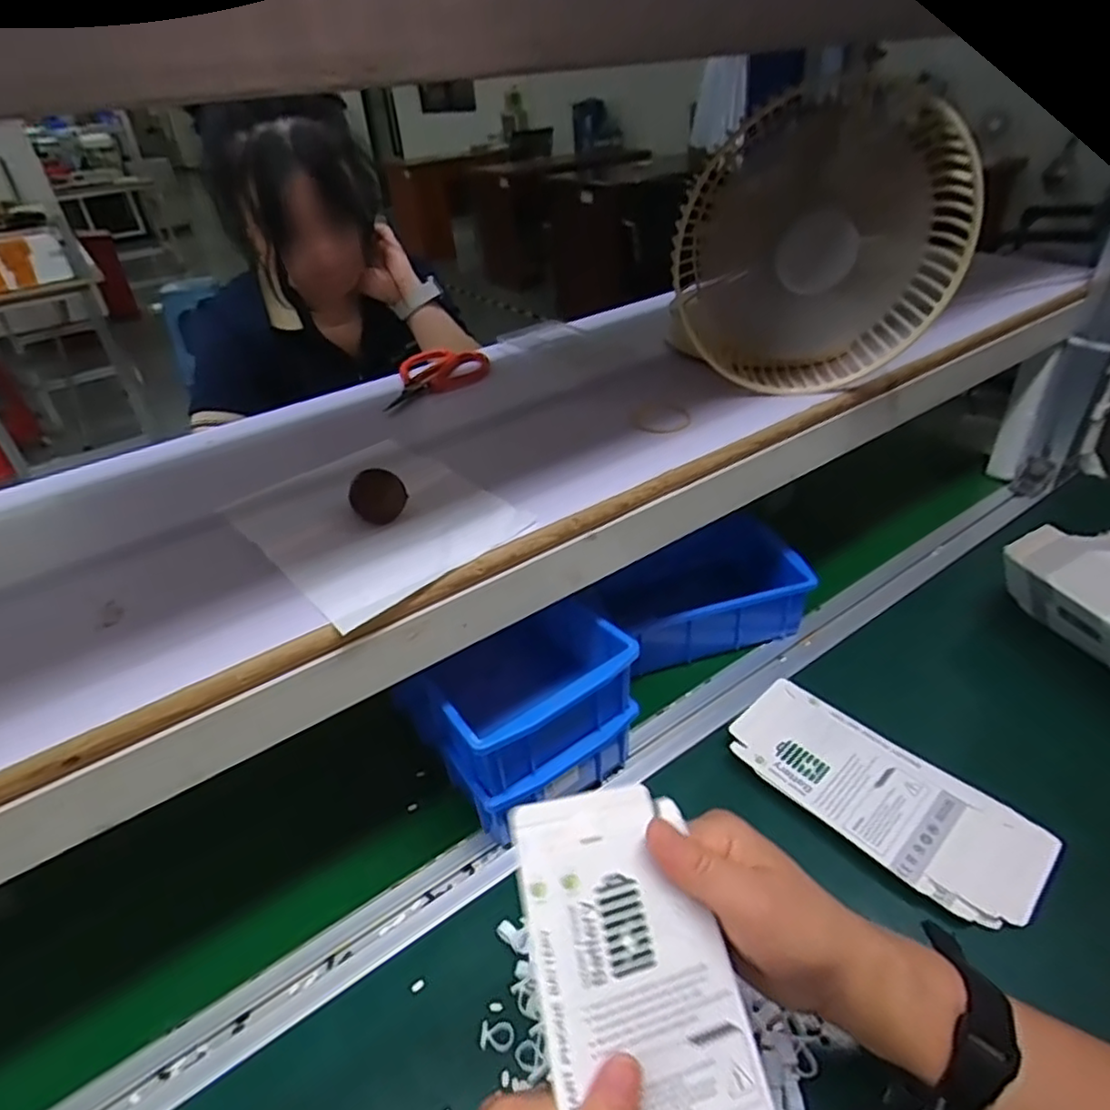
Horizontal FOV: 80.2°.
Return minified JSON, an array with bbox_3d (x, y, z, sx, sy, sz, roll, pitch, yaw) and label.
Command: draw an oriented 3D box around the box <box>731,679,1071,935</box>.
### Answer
[{"bbox_3d":[0.230,0.170,0.473,0.089,0.018,0.206,-32,44,-32],"label":"box"}]

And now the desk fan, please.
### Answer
[{"bbox_3d":[0.187,-0.219,0.485,0.192,0.211,0.077,1,36,8],"label":"desk fan"}]

